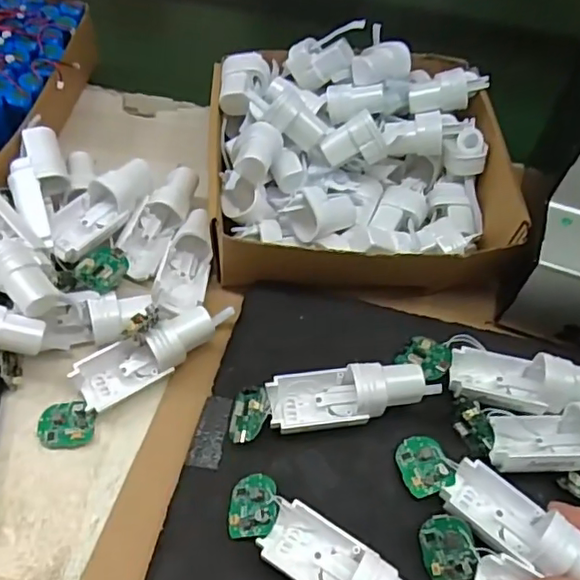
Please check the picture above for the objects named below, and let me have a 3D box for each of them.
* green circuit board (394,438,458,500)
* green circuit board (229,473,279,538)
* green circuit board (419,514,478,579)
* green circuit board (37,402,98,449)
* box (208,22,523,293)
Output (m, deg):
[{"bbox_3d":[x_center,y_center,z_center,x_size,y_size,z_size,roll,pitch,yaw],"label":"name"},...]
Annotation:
[{"bbox_3d":[0.080,0.104,0.352,0.029,0.006,0.034,-19,60,-16],"label":"green circuit board"},{"bbox_3d":[-0.020,0.121,0.334,0.030,0.008,0.035,-12,49,20],"label":"green circuit board"},{"bbox_3d":[0.086,0.140,0.321,0.027,0.004,0.033,-14,76,19],"label":"green circuit board"},{"bbox_3d":[-0.140,0.084,0.371,0.035,0.006,0.028,4,56,-2],"label":"green circuit board"},{"bbox_3d":[0.050,-0.100,0.443,0.211,0.069,0.203,1,57,-4],"label":"box"}]

